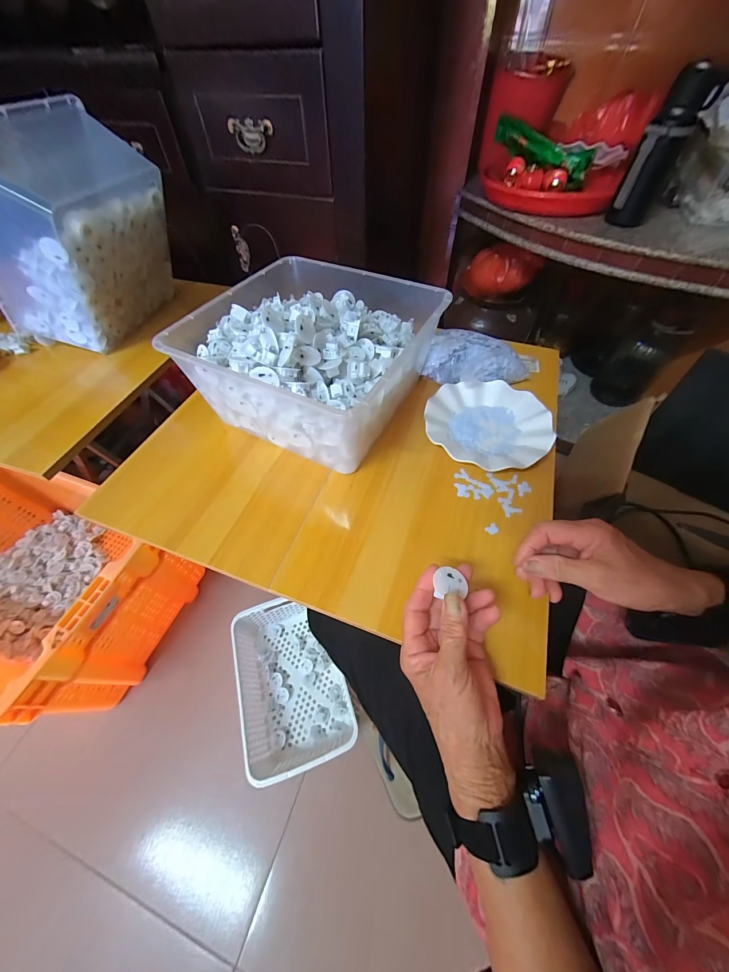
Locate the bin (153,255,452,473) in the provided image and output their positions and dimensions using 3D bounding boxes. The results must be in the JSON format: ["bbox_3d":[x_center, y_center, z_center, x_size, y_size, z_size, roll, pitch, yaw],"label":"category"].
[{"bbox_3d":[-0.079,-0.197,0.489,0.315,0.149,0.301,23,59,16],"label":"bin"}]

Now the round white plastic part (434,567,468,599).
[{"bbox_3d":[0.080,0.089,0.294,0.030,0.005,0.028,0,56,1],"label":"round white plastic part"}]

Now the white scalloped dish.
[{"bbox_3d":[0.184,-0.092,0.488,0.181,0.023,0.174,-3,56,-1],"label":"white scalloped dish"}]

